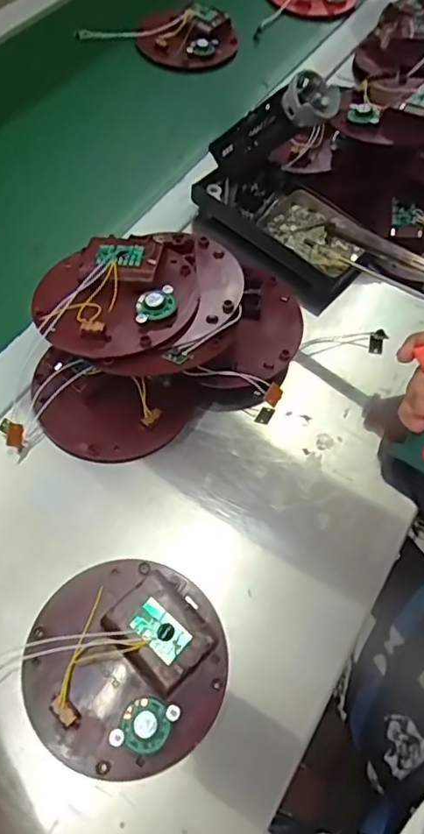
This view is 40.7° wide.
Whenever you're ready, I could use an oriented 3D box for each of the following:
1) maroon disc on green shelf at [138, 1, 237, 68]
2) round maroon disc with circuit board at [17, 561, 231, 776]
[{"bbox_3d":[-0.023,-0.450,0.672,0.100,0.030,0.090,22,61,8],"label":"maroon disc on green shelf"},{"bbox_3d":[-0.052,0.147,0.348,0.119,0.026,0.117,2,61,-3],"label":"round maroon disc with circuit board"}]

